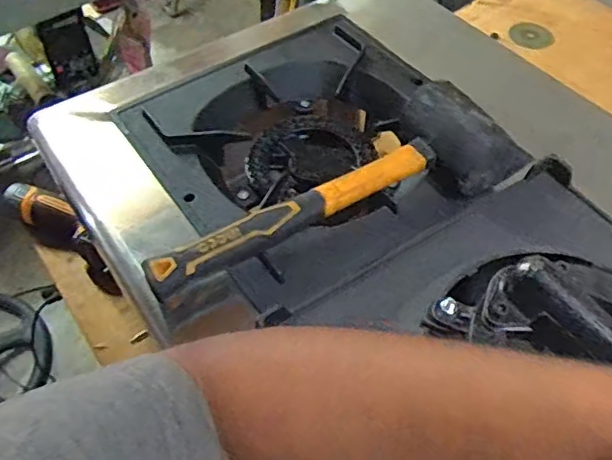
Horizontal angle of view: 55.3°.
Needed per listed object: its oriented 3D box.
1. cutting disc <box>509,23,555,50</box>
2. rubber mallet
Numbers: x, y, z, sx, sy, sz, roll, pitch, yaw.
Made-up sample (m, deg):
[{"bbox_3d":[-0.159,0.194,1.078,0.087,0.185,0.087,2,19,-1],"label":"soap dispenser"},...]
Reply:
[{"bbox_3d":[0.448,-0.386,1.159,0.093,0.009,0.087,3,51,-3],"label":"cutting disc"},{"bbox_3d":[0.035,-0.028,0.476,0.338,0.066,0.099,-28,58,-20],"label":"rubber mallet"}]

